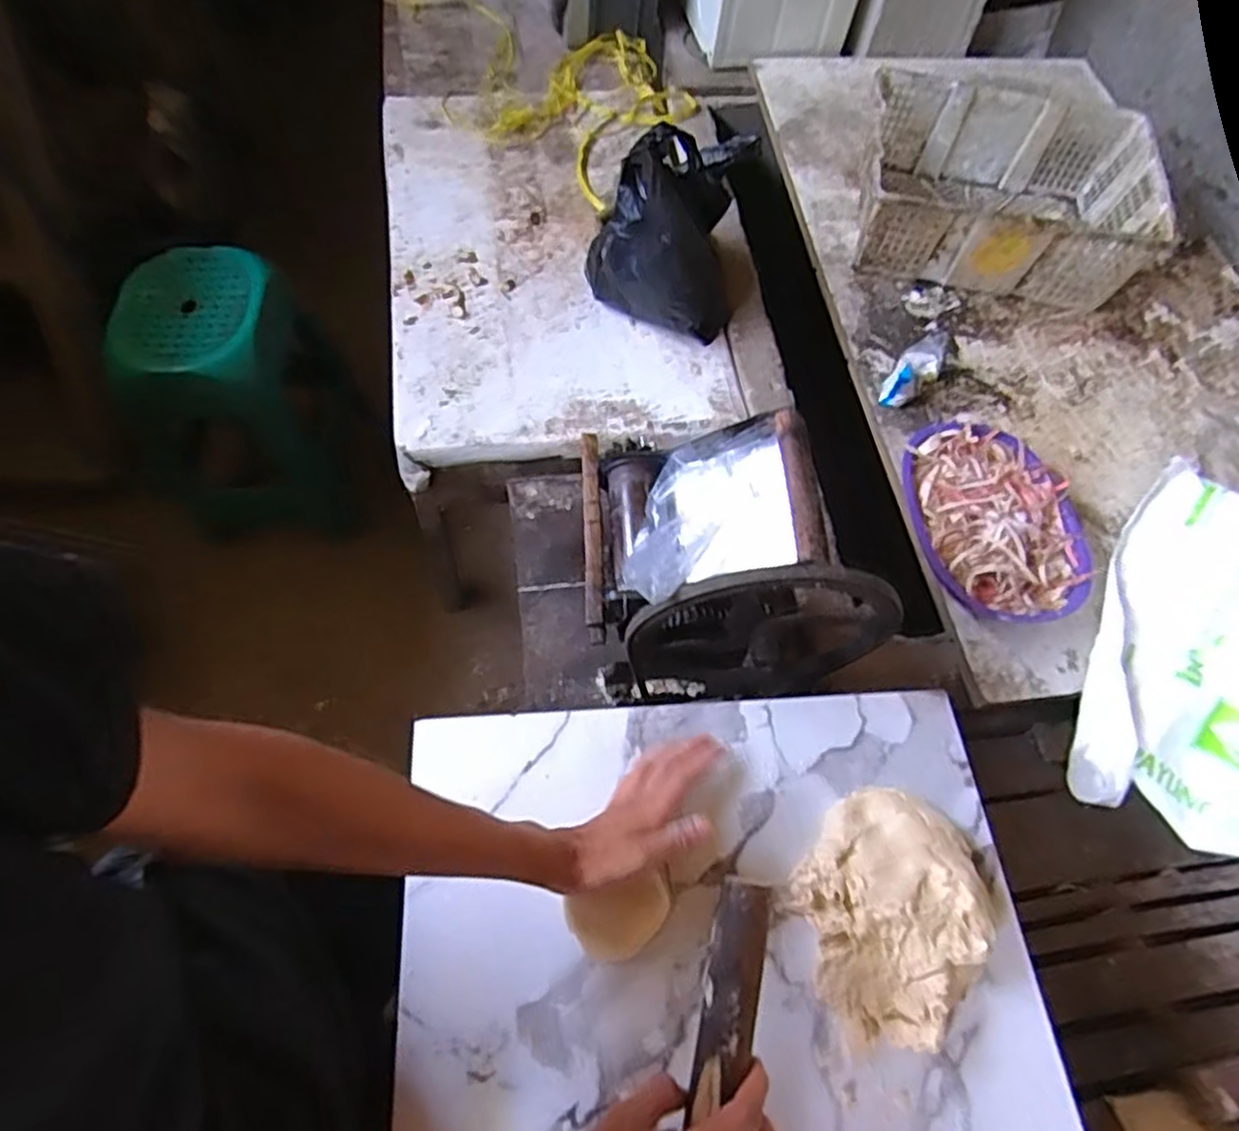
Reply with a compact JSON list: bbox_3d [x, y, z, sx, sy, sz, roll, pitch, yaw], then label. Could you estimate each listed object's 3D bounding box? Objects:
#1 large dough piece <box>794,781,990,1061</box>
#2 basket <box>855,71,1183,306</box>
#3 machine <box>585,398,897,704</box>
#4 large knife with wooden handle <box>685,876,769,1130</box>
[{"bbox_3d":[0.214,0.273,0.578,0.144,0.037,0.189,34,65,12],"label":"large dough piece"},{"bbox_3d":[0.656,-0.652,1.288,0.462,0.163,0.364,11,62,1],"label":"basket"},{"bbox_3d":[0.110,-0.017,0.758,0.290,0.264,0.236,0,63,-5],"label":"machine"},{"bbox_3d":[0.055,0.358,0.445,0.034,0.023,0.308,10,76,7],"label":"large knife with wooden handle"}]

